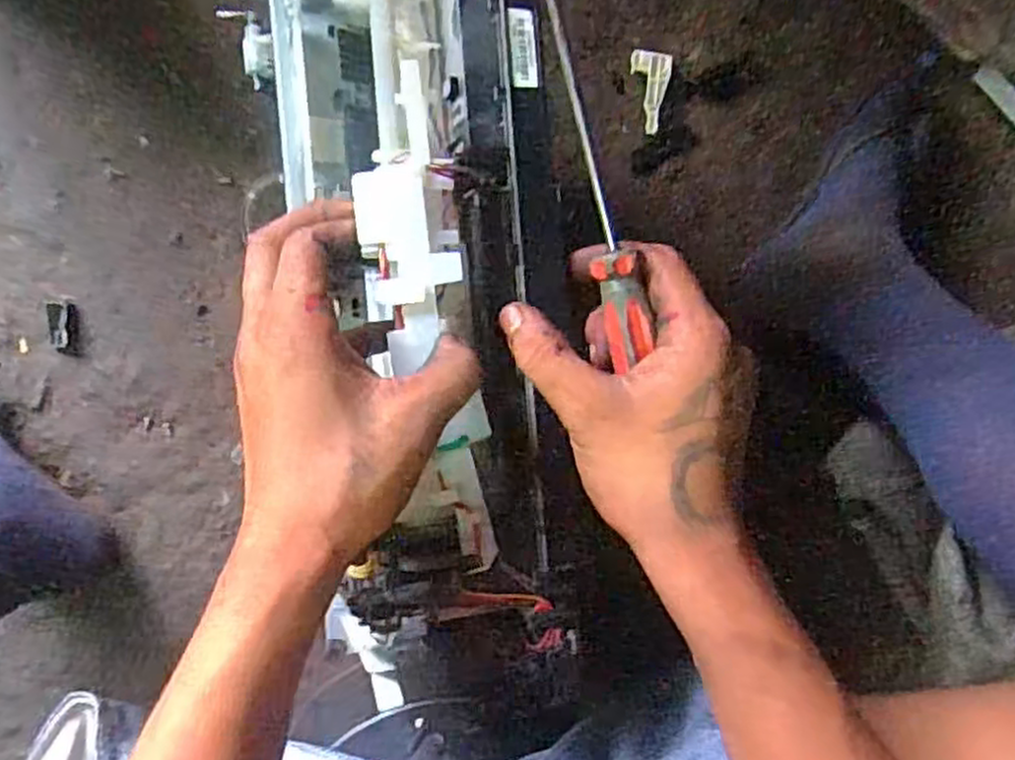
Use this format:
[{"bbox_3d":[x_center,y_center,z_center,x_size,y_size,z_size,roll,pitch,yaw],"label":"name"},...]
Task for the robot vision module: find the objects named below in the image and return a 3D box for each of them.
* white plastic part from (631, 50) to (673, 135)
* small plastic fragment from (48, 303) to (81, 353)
[{"bbox_3d":[0.125,-0.255,0.688,0.033,0.016,0.073,4,91,-10],"label":"white plastic part"},{"bbox_3d":[-0.348,-0.041,0.610,0.022,0.004,0.039,-2,92,-10],"label":"small plastic fragment"}]

